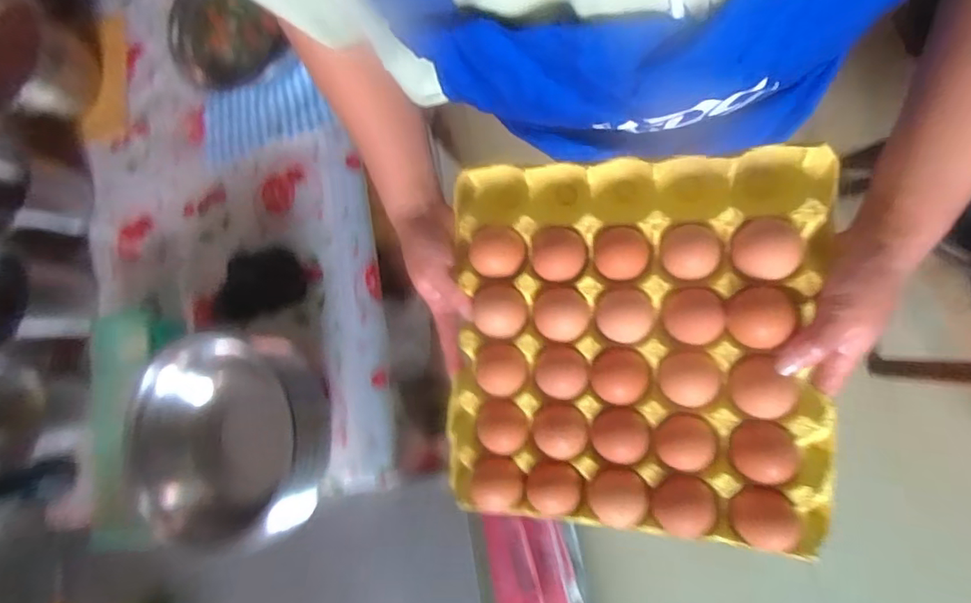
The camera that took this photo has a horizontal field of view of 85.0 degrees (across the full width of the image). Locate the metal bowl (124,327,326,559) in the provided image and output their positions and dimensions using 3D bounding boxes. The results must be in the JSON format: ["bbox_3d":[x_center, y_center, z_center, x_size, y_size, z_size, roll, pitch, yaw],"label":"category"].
[{"bbox_3d":[-0.305,0.164,0.610,0.250,0.114,0.205,20,67,11],"label":"metal bowl"}]

